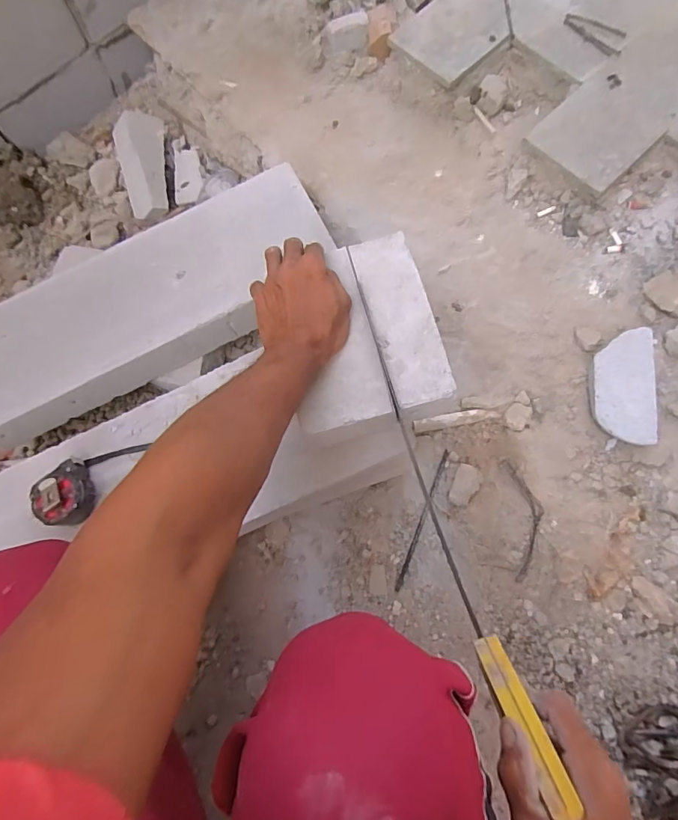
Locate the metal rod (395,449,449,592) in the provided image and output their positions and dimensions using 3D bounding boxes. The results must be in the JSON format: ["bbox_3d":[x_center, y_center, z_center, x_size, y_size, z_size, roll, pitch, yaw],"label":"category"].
[{"bbox_3d":[0.117,0.152,0.657,0.008,0.013,0.200,22,80,3],"label":"metal rod"}]

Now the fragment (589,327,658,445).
[{"bbox_3d":[0.386,-0.032,0.645,0.074,0.034,0.153,0,80,13],"label":"fragment"}]

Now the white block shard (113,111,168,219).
[{"bbox_3d":[-0.370,-0.458,0.888,0.099,0.061,0.189,-12,80,-3],"label":"white block shard"}]

